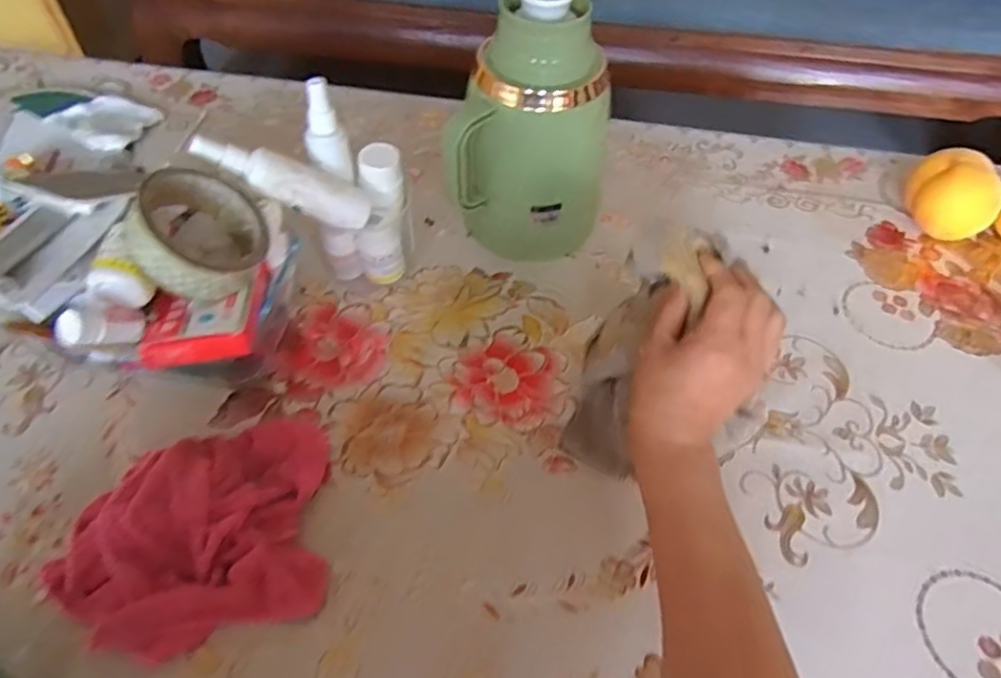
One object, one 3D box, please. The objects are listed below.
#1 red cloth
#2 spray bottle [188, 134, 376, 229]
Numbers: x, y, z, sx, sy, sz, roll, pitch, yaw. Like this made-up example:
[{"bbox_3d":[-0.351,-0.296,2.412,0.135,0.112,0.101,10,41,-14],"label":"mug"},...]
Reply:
[{"bbox_3d":[-0.209,0.128,0.422,0.185,0.045,0.149,-15,55,-14],"label":"red cloth"},{"bbox_3d":[-0.170,-0.127,0.496,0.137,0.028,0.034,20,47,-28],"label":"spray bottle"}]

